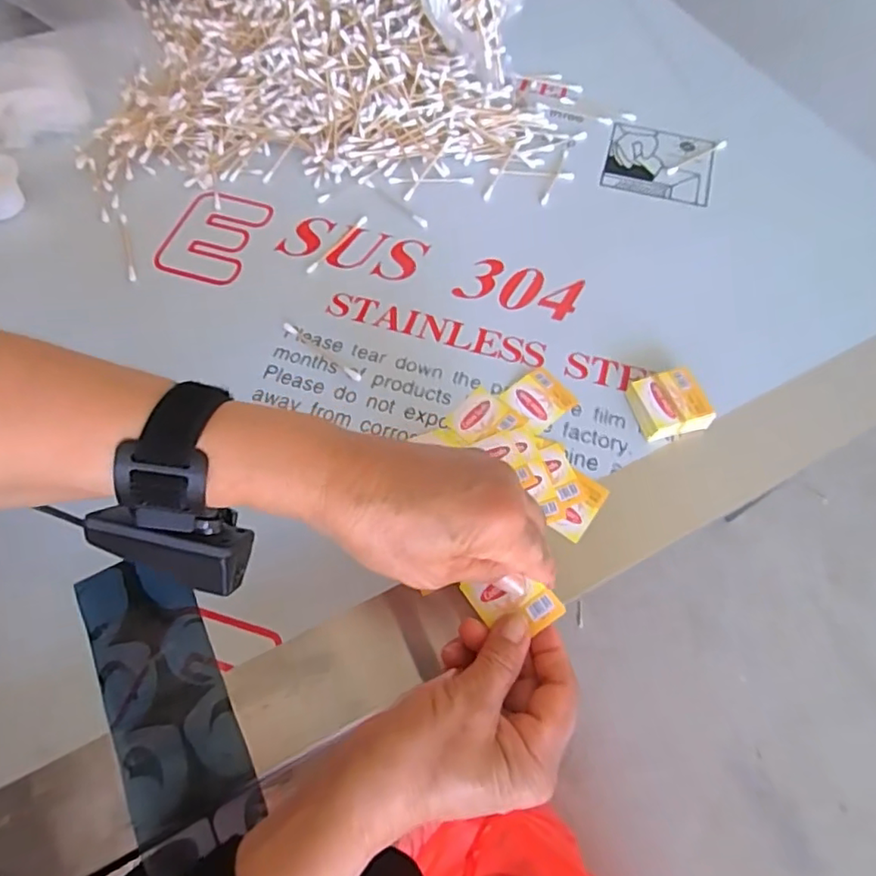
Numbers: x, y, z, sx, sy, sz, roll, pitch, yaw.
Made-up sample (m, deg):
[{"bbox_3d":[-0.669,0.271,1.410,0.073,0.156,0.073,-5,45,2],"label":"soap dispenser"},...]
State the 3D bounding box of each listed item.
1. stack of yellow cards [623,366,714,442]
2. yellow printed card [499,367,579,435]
[{"bbox_3d":[0.158,-0.022,0.402,0.046,0.018,0.045,-14,65,-8],"label":"stack of yellow cards"},{"bbox_3d":[0.071,-0.027,0.407,0.039,0.004,0.039,-34,69,-16],"label":"yellow printed card"}]

